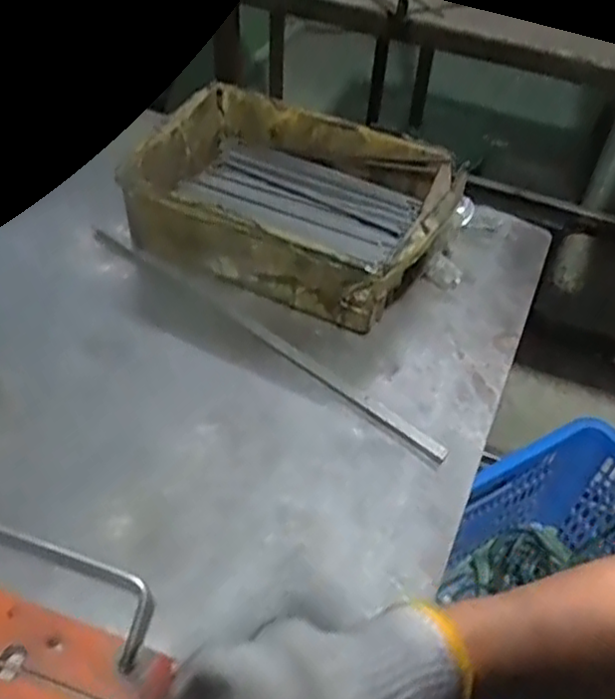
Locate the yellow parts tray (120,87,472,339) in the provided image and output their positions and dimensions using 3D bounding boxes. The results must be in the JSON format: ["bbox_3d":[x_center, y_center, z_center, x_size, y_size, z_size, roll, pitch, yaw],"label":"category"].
[{"bbox_3d":[-0.008,-0.123,0.606,0.242,0.077,0.174,19,50,14],"label":"yellow parts tray"}]

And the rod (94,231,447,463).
[{"bbox_3d":[-0.043,-0.016,0.556,0.351,0.008,0.013,31,54,23],"label":"rod"}]

